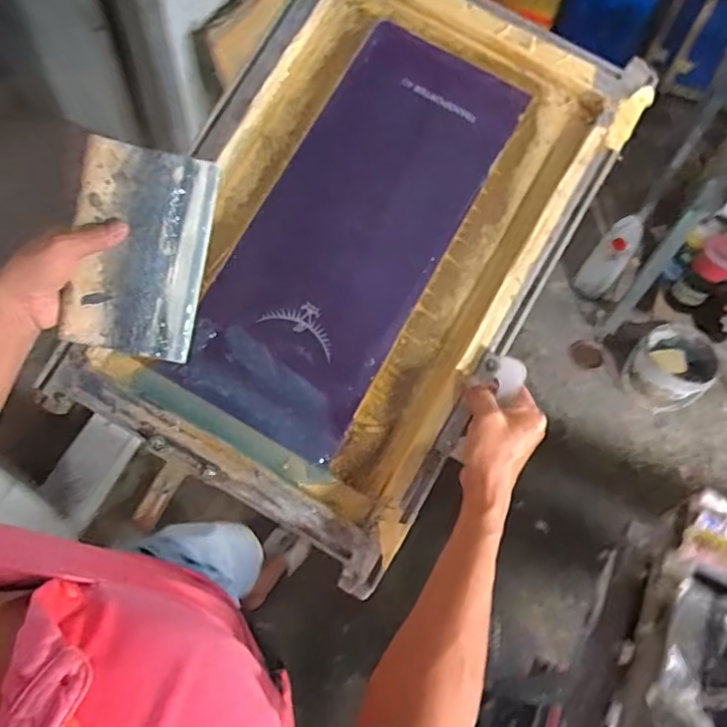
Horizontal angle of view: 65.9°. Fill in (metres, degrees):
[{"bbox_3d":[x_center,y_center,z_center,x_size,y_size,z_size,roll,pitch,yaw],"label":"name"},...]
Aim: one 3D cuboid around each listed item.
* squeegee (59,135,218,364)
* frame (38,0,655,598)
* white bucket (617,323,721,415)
[{"bbox_3d":[-0.204,-0.100,0.514,0.108,0.012,0.183,10,101,-16],"label":"squeegee"},{"bbox_3d":[-0.005,-0.139,0.606,0.397,0.054,0.606,30,86,2],"label":"frame"},{"bbox_3d":[0.947,0.025,1.754,0.257,0.194,0.220,-27,65,-18],"label":"white bucket"}]

